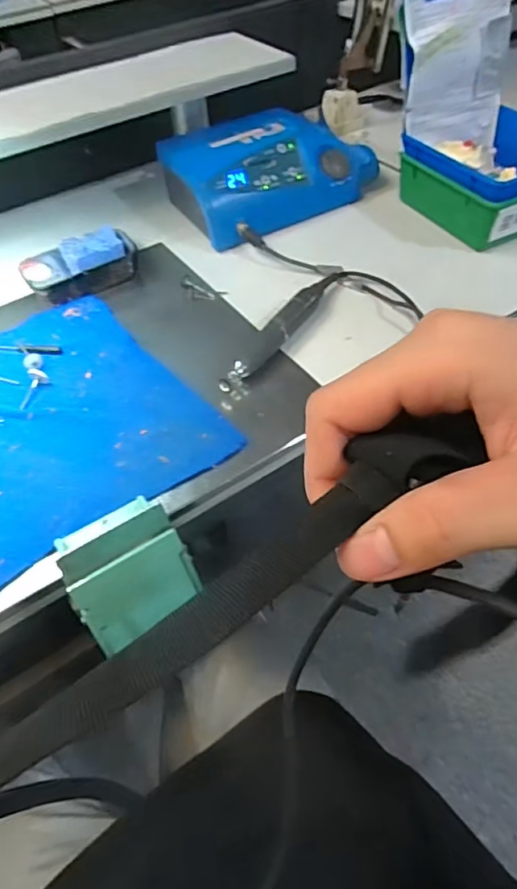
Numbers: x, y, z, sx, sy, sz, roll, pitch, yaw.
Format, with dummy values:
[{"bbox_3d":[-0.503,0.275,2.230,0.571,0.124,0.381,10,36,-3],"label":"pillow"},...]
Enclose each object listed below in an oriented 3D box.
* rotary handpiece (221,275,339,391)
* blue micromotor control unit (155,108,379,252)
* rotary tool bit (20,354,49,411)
[{"bbox_3d":[0.027,-0.126,0.561,0.032,0.026,0.221,23,56,19],"label":"rotary handpiece"},{"bbox_3d":[0.008,-0.375,0.731,0.267,0.075,0.180,-31,57,-21],"label":"blue micromotor control unit"},{"bbox_3d":[-0.219,-0.067,0.530,0.023,0.013,0.074,-9,52,-6],"label":"rotary tool bit"}]

